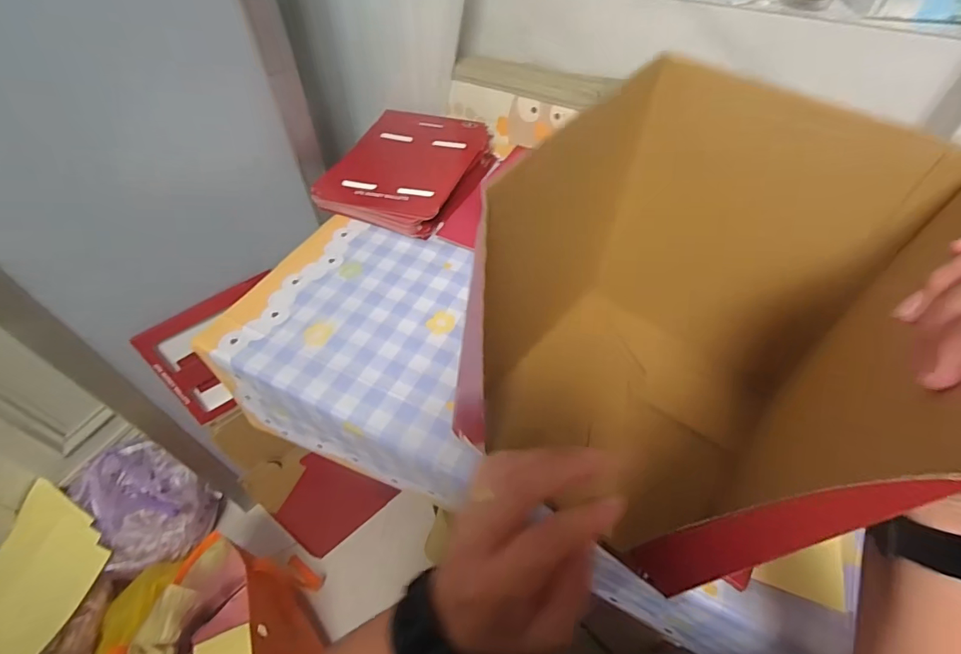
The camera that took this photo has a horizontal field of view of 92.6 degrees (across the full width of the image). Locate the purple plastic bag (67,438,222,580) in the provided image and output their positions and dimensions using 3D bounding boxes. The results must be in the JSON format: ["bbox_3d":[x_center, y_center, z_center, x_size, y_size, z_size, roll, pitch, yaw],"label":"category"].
[{"bbox_3d":[-0.725,0.378,1.004,0.211,0.171,0.236,-32,57,-22],"label":"purple plastic bag"}]

